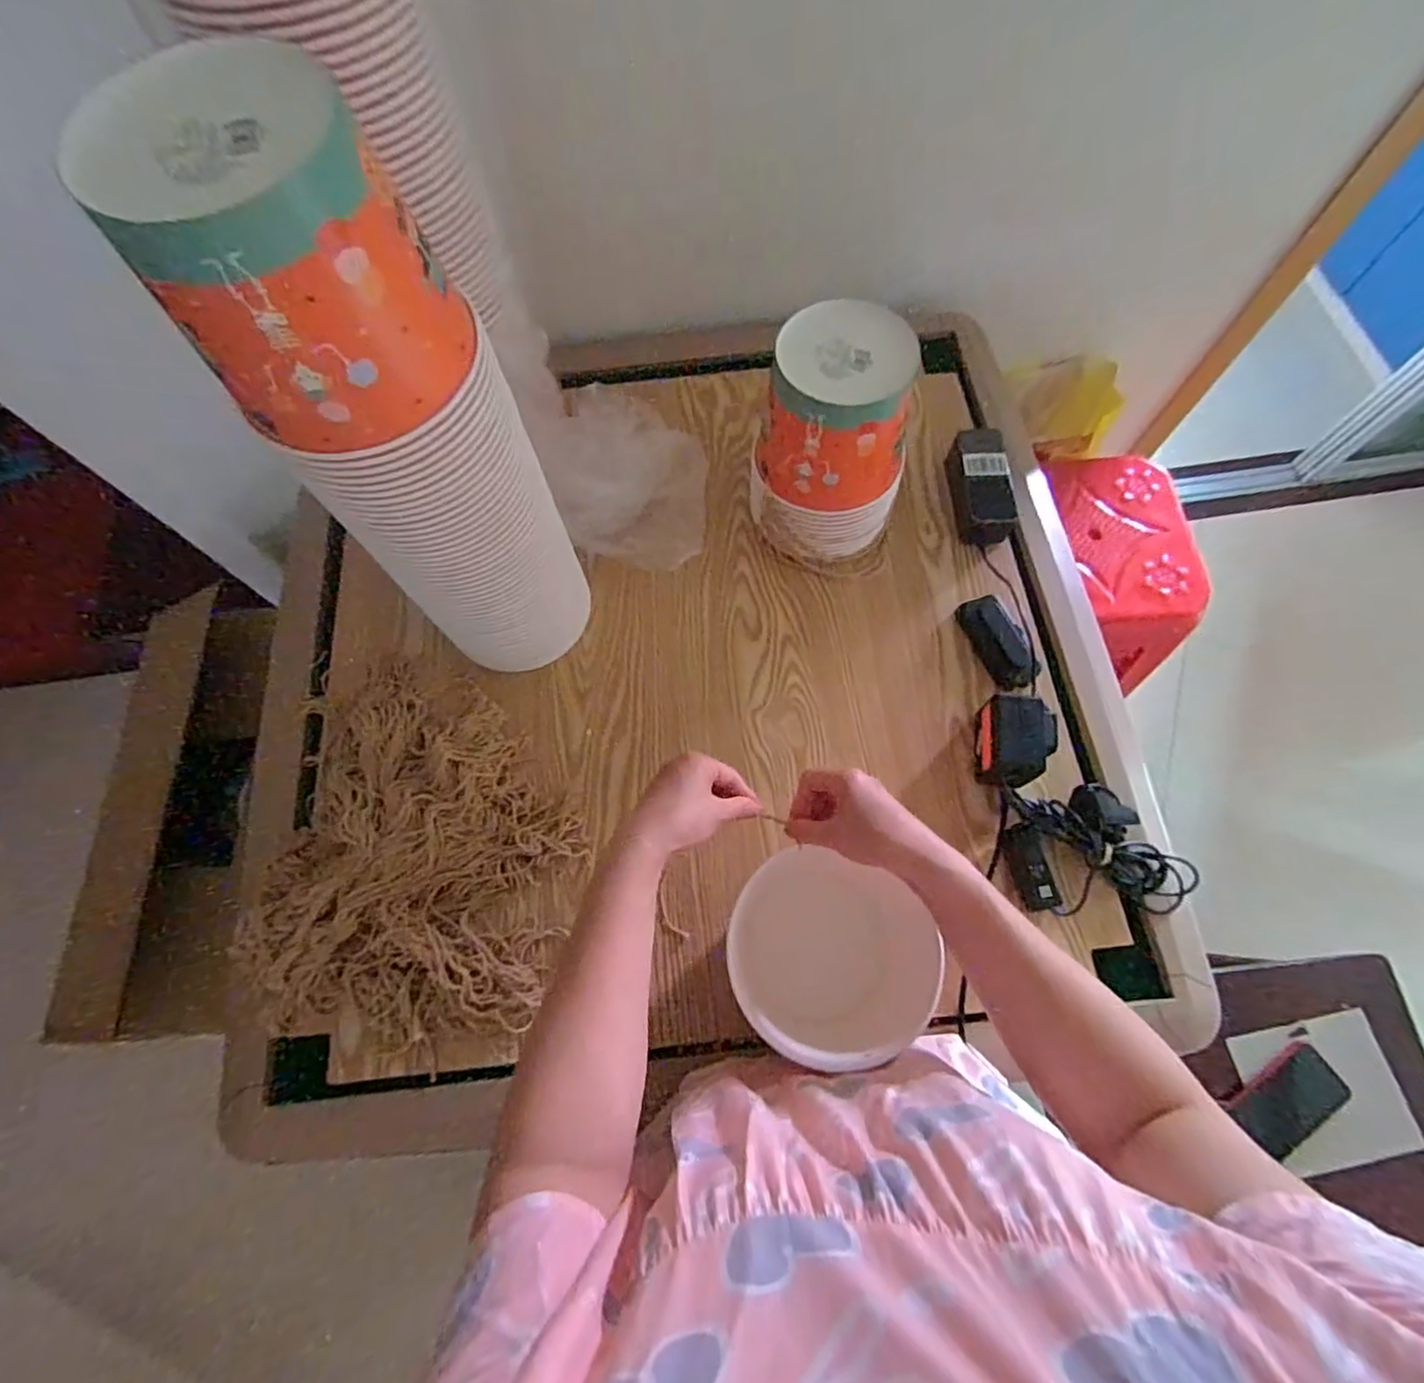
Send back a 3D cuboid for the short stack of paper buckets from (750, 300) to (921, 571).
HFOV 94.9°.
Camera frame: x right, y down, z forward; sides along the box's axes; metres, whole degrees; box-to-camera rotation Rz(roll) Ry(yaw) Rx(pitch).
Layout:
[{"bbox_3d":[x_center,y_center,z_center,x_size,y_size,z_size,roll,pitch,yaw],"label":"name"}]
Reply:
[{"bbox_3d":[0.123,-0.249,0.677,0.150,0.223,0.140,37,75,13],"label":"short stack of paper buckets"}]

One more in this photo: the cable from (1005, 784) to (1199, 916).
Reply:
[{"bbox_3d":[0.369,0.150,0.620,0.169,0.042,0.112,-2,70,1],"label":"cable"}]

